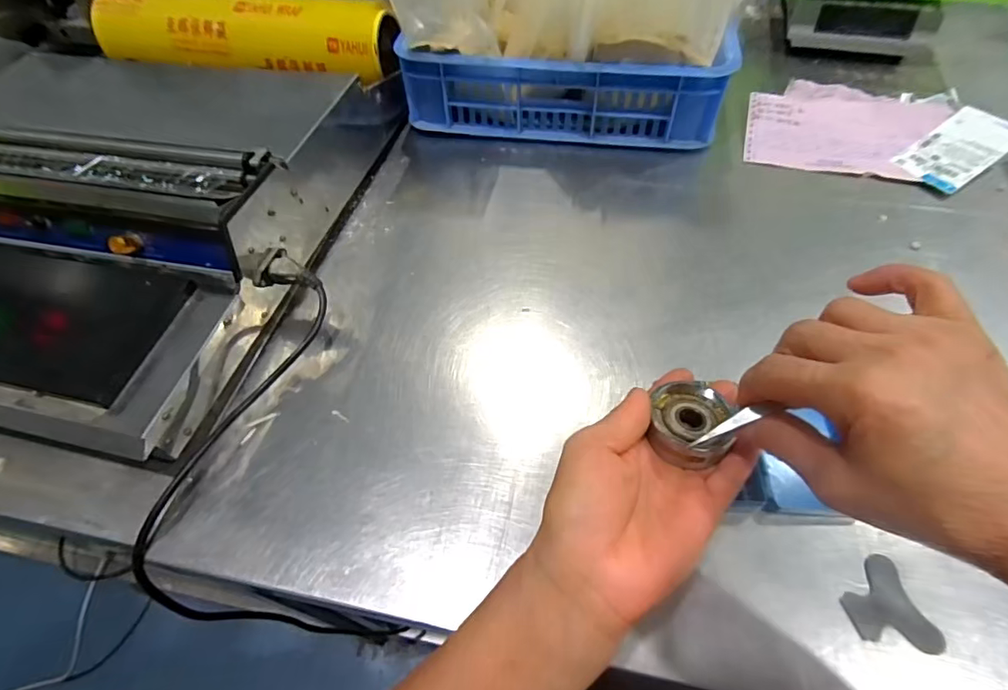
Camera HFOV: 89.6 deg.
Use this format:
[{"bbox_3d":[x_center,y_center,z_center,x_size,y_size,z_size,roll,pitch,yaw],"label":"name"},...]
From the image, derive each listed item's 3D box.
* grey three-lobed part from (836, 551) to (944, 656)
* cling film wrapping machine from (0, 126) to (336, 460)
[{"bbox_3d":[0.254,0.175,0.340,0.048,0.008,0.059,-10,55,-3],"label":"grey three-lobed part"},{"bbox_3d":[-0.444,-0.079,0.487,0.486,0.123,0.296,10,57,10],"label":"cling film wrapping machine"}]

